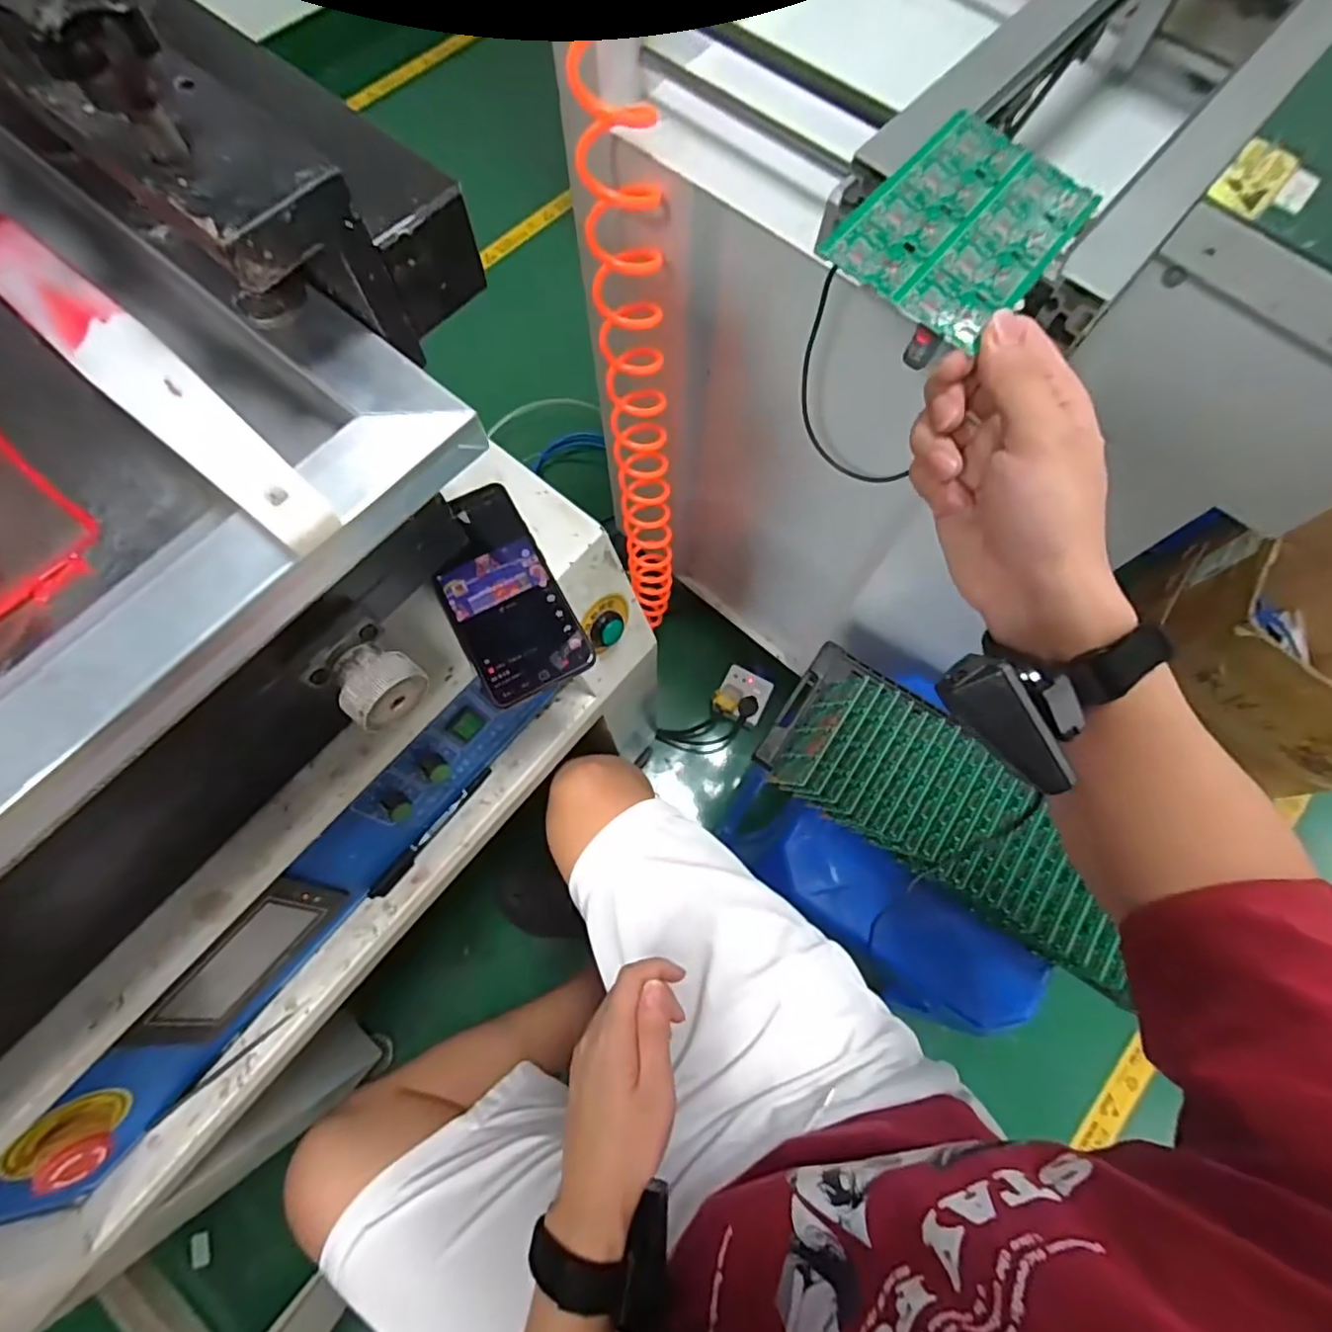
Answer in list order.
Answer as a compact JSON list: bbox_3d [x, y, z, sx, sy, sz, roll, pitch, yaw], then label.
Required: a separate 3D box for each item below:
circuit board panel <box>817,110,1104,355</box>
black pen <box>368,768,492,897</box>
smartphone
[{"bbox_3d":[0.141,-0.208,0.282,0.083,0.004,0.127,40,75,7],"label":"circuit board panel"},{"bbox_3d":[-0.202,0.144,0.524,0.011,0.009,0.136,39,75,11],"label":"black pen"},{"bbox_3d":[-0.118,-0.052,0.431,0.078,0.008,0.156,-27,79,-10],"label":"smartphone"}]

